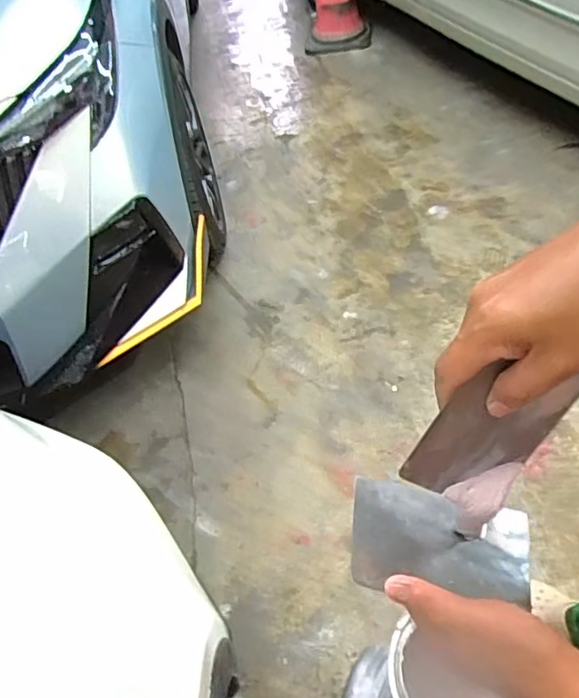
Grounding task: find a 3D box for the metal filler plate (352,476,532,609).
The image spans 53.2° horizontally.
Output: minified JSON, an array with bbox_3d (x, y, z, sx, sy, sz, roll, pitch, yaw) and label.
[{"bbox_3d":[0.119,0.146,0.447,0.140,0.006,0.090,9,38,-1],"label":"metal filler plate"}]

